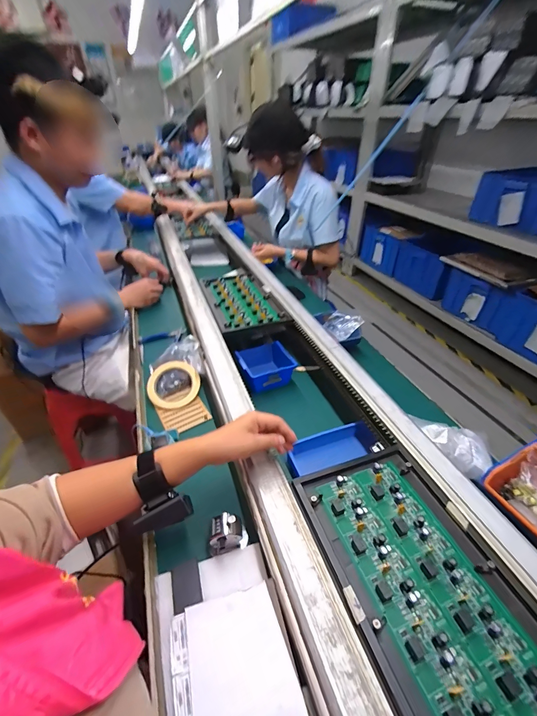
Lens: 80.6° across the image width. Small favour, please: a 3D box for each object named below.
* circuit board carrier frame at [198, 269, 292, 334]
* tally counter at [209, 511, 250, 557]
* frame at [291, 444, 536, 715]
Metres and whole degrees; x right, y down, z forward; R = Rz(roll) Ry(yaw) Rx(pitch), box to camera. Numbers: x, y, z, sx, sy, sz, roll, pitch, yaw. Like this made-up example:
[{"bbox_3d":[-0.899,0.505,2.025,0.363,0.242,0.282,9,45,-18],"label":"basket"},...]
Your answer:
[{"bbox_3d":[-0.087,-0.180,0.917,0.175,0.022,0.350,-12,40,-16],"label":"circuit board carrier frame"},{"bbox_3d":[-0.055,0.225,0.412,0.049,0.042,0.031,-13,40,-17],"label":"tally counter"},{"bbox_3d":[0.177,0.250,0.349,0.186,0.017,0.323,-12,40,-16],"label":"frame"}]

